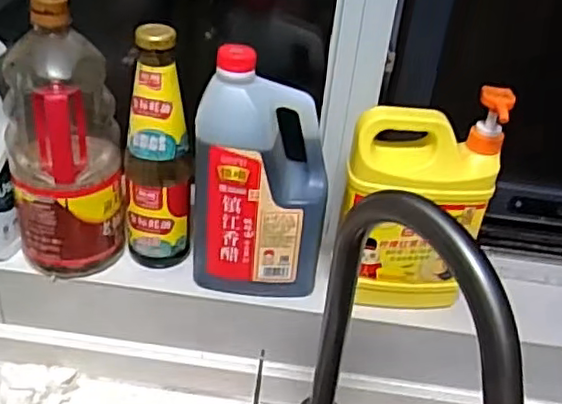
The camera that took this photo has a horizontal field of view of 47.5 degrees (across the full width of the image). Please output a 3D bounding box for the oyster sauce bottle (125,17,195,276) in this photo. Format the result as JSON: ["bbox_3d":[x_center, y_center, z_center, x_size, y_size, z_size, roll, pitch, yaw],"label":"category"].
[{"bbox_3d":[-0.128,-0.047,0.665,0.069,0.262,0.056,-3,36,-12],"label":"oyster sauce bottle"}]

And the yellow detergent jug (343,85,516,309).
[{"bbox_3d":[0.137,0.003,0.650,0.149,0.227,0.071,7,35,2],"label":"yellow detergent jug"}]

